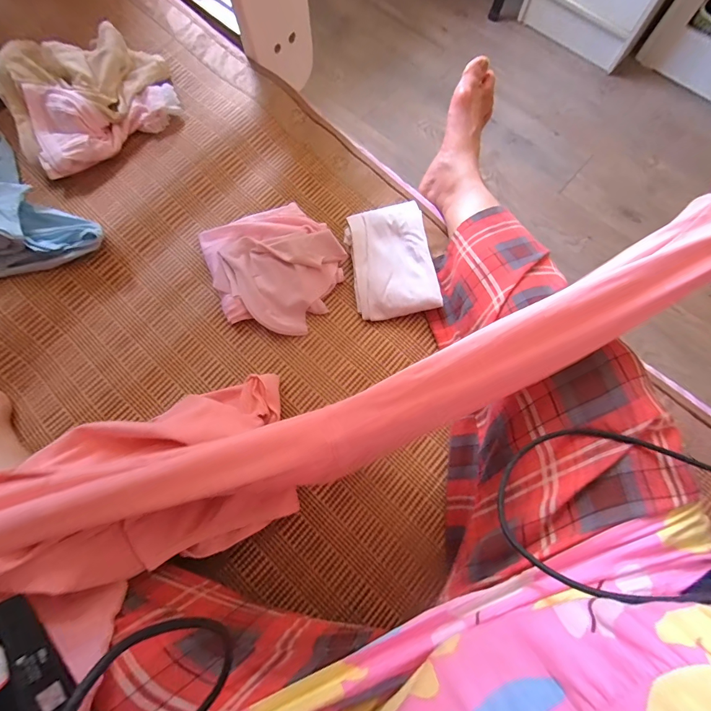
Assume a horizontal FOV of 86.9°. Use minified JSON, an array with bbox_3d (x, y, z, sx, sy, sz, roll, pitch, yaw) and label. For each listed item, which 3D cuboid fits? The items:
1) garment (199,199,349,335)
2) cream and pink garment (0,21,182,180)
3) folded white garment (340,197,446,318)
[{"bbox_3d":[-0.105,-0.121,0.490,0.167,0.032,0.179,-28,75,-10],"label":"garment"},{"bbox_3d":[-0.373,-0.370,0.525,0.221,0.060,0.183,-27,75,-10],"label":"cream and pink garment"},{"bbox_3d":[0.045,-0.124,0.497,0.104,0.037,0.150,-10,73,-5],"label":"folded white garment"}]

